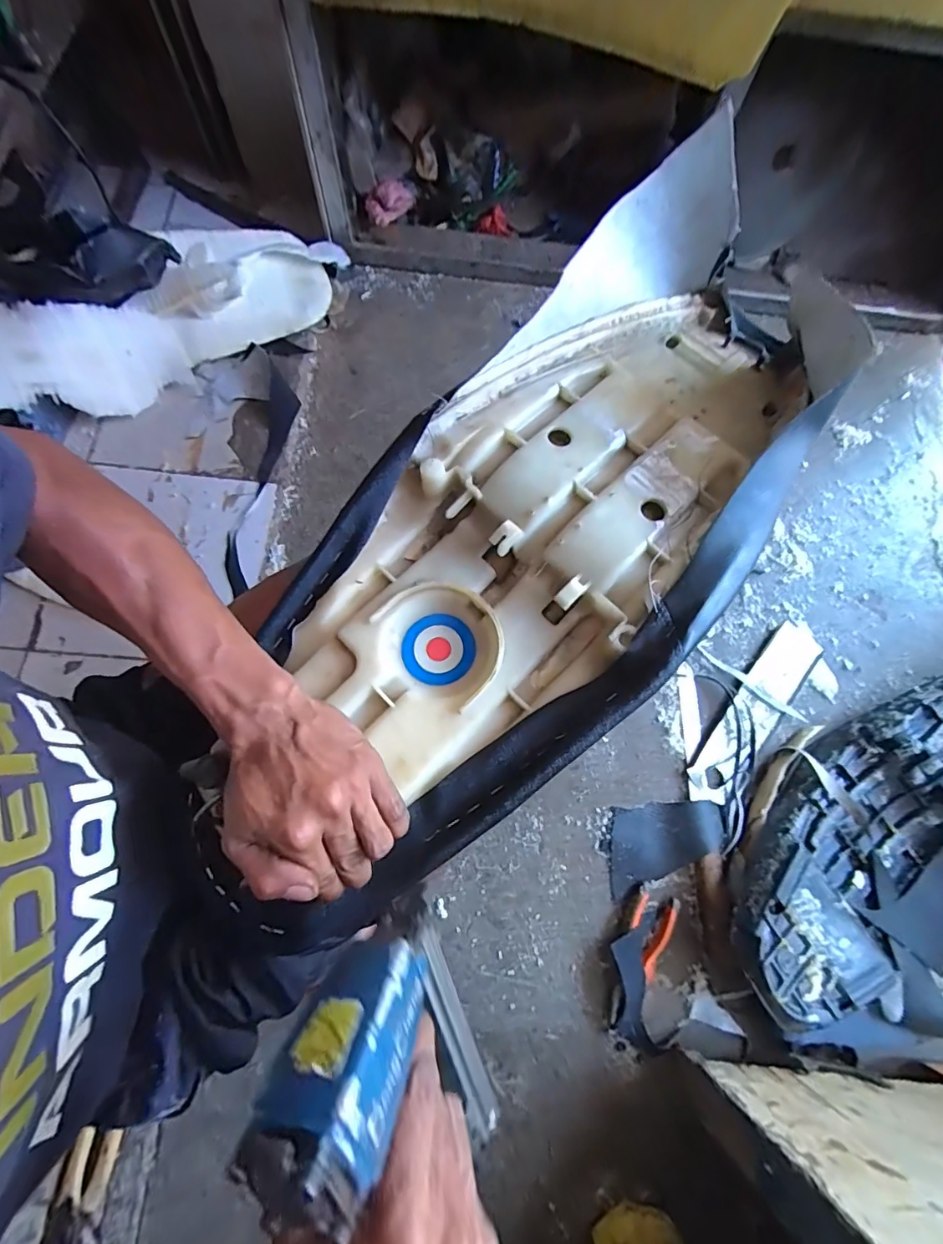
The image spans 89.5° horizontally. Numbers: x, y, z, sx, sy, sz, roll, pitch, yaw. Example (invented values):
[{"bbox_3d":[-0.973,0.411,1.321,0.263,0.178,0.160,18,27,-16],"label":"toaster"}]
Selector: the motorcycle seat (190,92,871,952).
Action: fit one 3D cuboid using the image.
[{"bbox_3d":[0.057,-0.075,0.383,0.254,0.097,0.720,36,81,8],"label":"motorcycle seat"}]

